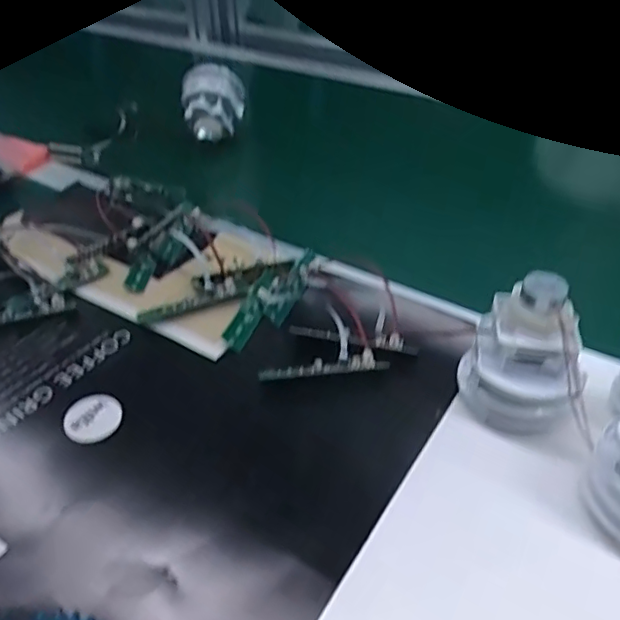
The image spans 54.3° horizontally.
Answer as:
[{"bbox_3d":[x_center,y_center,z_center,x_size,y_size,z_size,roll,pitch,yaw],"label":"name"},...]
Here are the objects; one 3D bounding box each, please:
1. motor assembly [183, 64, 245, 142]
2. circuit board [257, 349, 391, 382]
[{"bbox_3d":[-0.109,-0.240,0.693,0.071,0.068,0.066,-9,39,-8],"label":"motor assembly"},{"bbox_3d":[0.009,0.038,0.391,0.083,0.010,0.009,-8,39,-7],"label":"circuit board"}]

